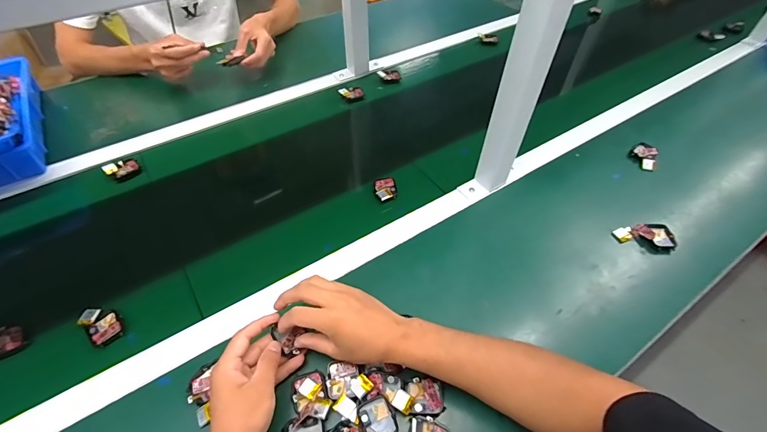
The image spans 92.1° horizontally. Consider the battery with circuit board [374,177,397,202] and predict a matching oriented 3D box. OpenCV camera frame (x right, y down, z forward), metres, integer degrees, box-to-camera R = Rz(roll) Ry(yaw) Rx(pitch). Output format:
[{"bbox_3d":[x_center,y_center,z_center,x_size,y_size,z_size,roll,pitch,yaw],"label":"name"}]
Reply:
[{"bbox_3d":[0.004,-0.046,0.629,0.035,0.015,0.053,-7,51,-6],"label":"battery with circuit board"}]

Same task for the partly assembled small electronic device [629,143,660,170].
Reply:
[{"bbox_3d":[0.479,-0.114,0.680,0.041,0.020,0.062,24,55,18],"label":"partly assembled small electronic device"}]

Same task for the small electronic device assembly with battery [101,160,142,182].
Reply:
[{"bbox_3d":[-0.461,-0.084,0.653,0.037,0.015,0.048,34,58,24],"label":"small electronic device assembly with battery"}]

